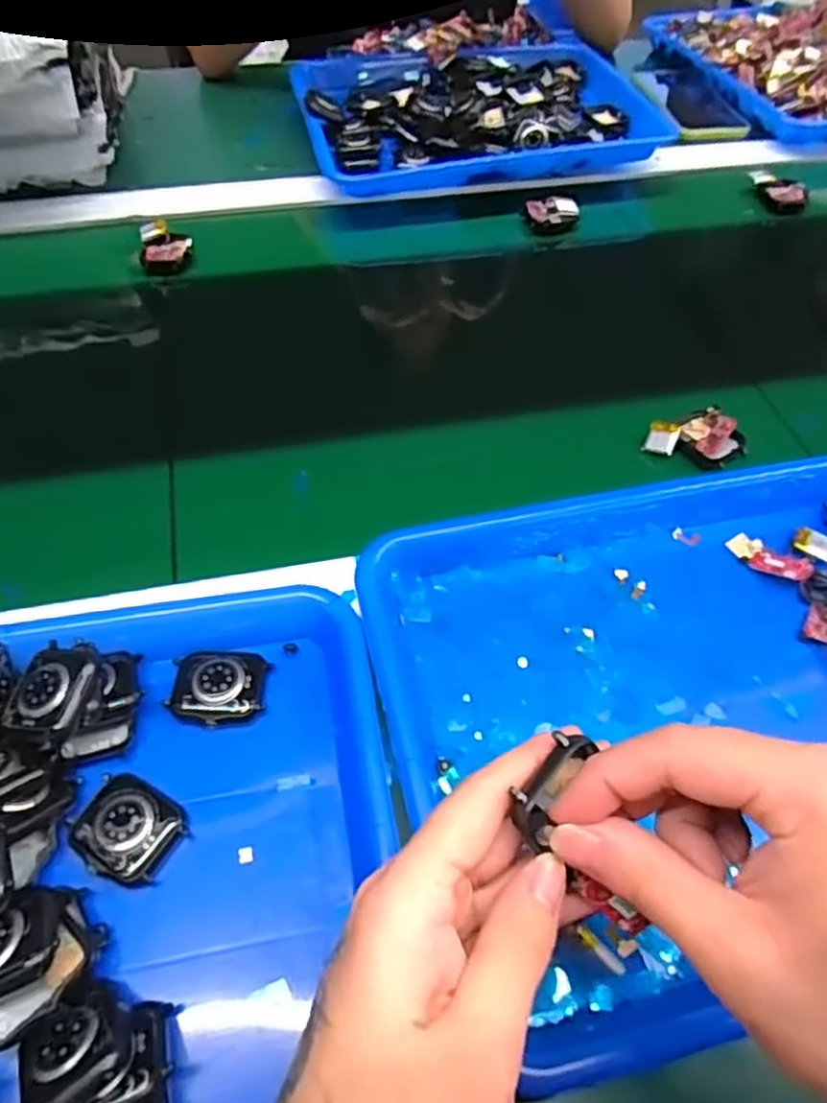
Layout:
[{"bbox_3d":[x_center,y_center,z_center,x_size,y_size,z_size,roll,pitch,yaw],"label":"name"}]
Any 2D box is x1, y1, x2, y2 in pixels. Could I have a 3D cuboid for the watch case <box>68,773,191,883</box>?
[{"bbox_3d":[-0.123,0.118,0.309,0.042,0.009,0.038,27,58,16],"label":"watch case"}]

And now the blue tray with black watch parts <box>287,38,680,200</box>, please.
[{"bbox_3d":[0.060,-0.454,0.726,0.346,0.043,0.254,-7,55,-7],"label":"blue tray with black watch parts"}]

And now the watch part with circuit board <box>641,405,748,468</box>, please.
[{"bbox_3d":[0.188,-0.077,0.473,0.061,0.022,0.040,18,56,10],"label":"watch part with circuit board"}]

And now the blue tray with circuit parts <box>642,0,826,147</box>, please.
[{"bbox_3d":[0.422,-0.529,0.781,0.219,0.052,0.307,-16,57,-14],"label":"blue tray with circuit parts"}]

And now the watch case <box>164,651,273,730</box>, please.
[{"bbox_3d":[-0.096,0.066,0.350,0.045,0.012,0.036,4,54,0],"label":"watch case"}]

